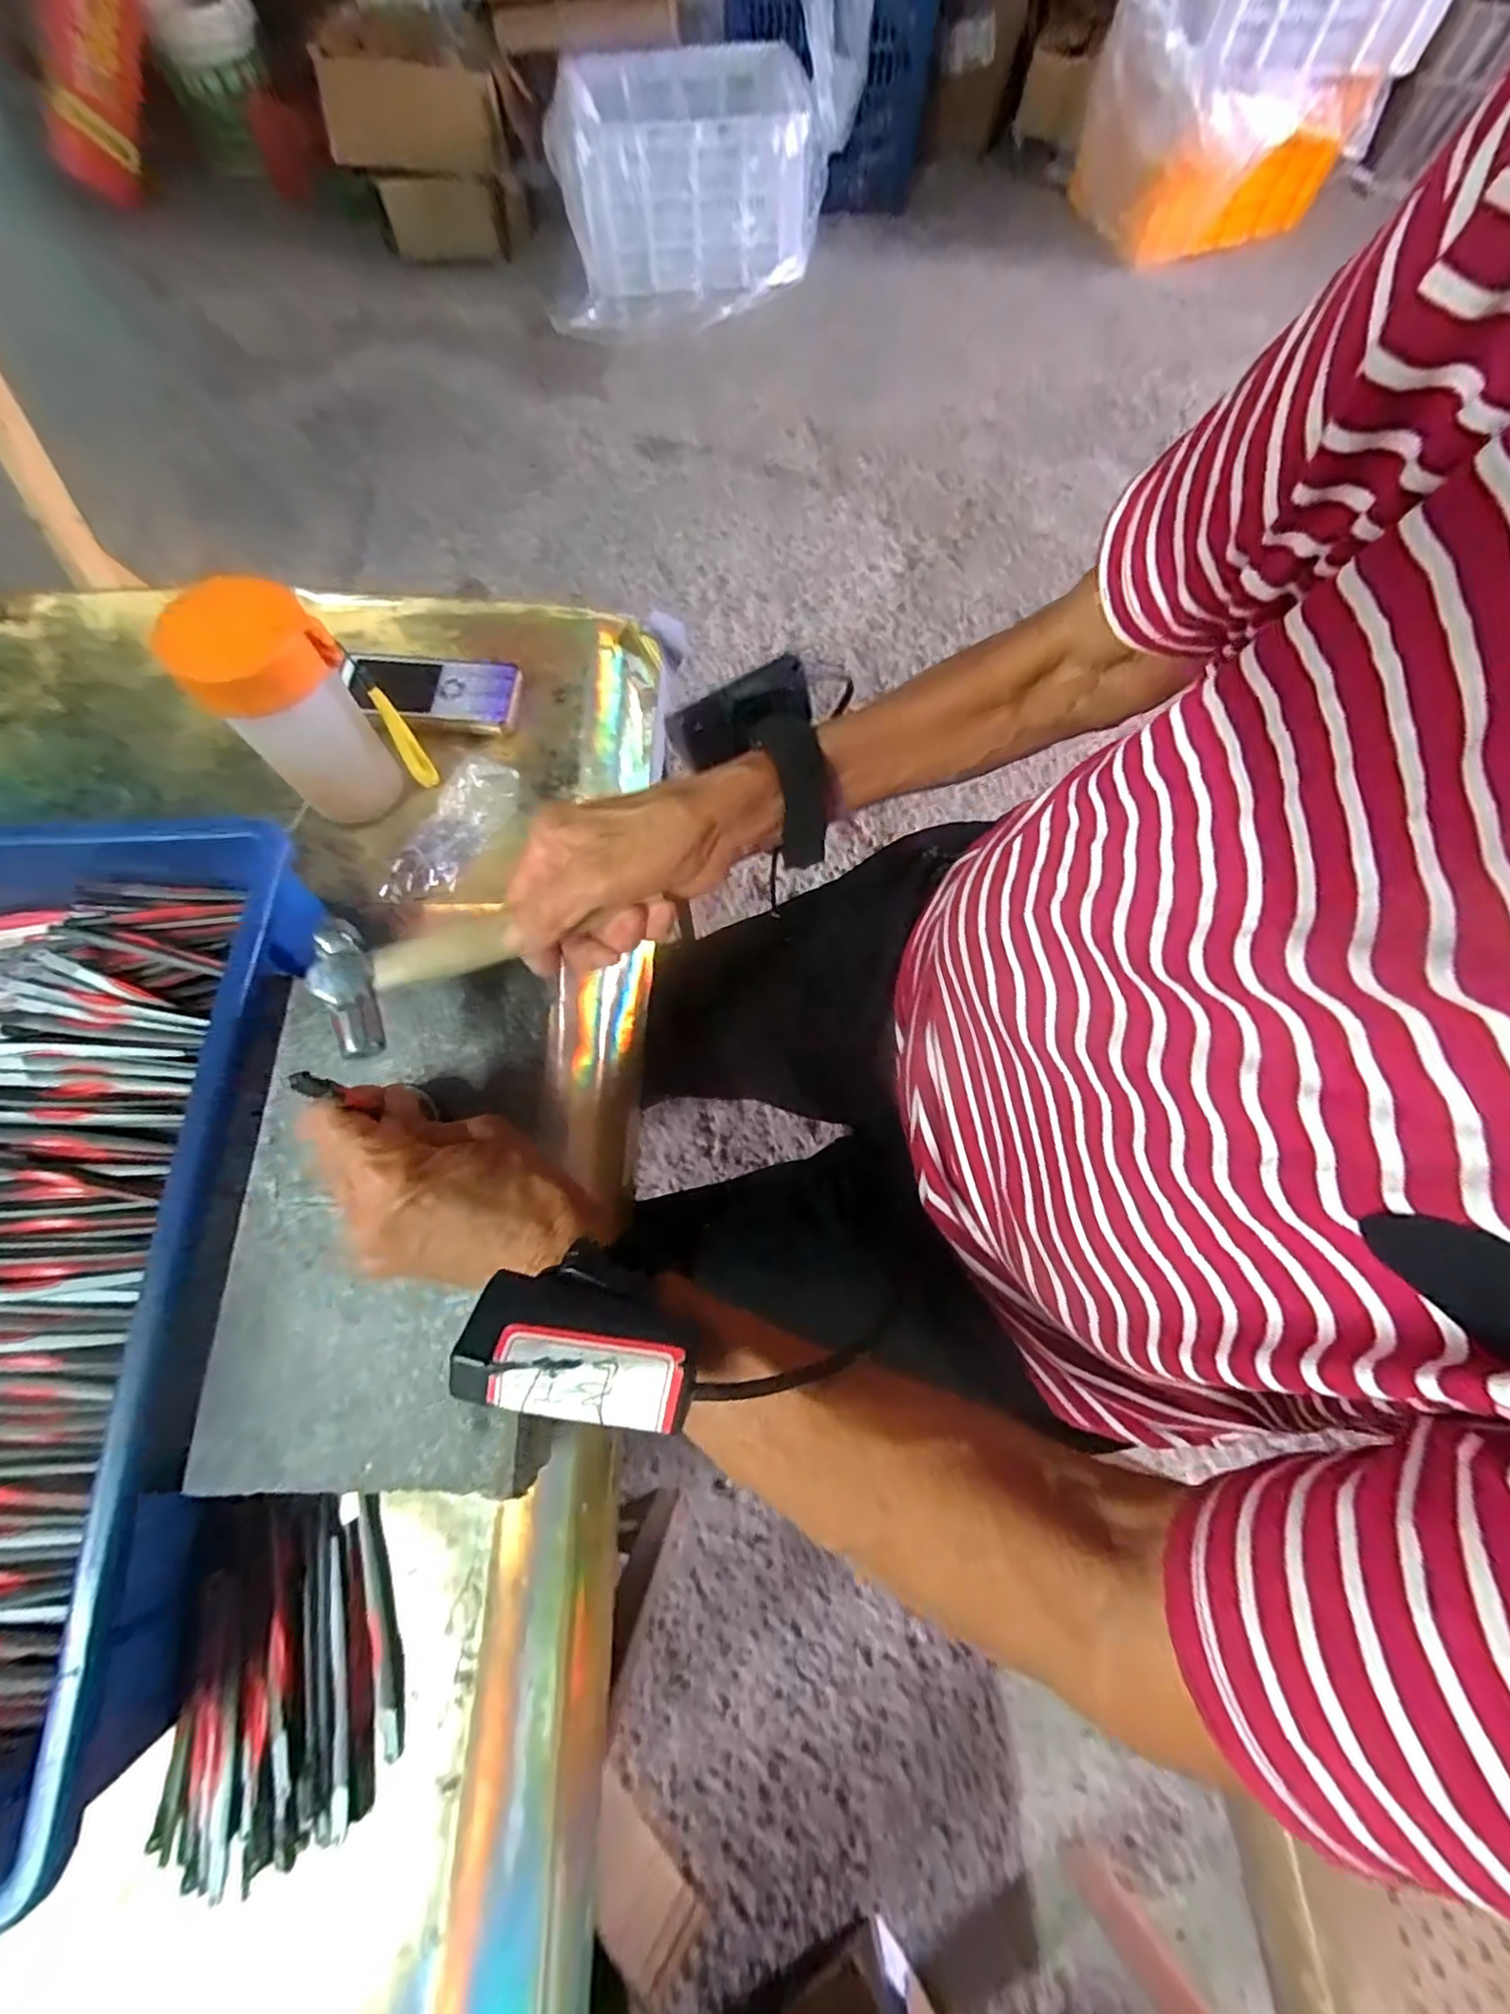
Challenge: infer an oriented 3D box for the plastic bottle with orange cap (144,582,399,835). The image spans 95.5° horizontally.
[{"bbox_3d":[-0.259,-0.167,0.394,0.071,0.145,0.054,-31,73,-13],"label":"plastic bottle with orange cap"}]

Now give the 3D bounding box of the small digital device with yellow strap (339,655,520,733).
[{"bbox_3d":[-0.225,-0.219,0.479,0.115,0.015,0.053,0,73,-6],"label":"small digital device with yellow strap"}]

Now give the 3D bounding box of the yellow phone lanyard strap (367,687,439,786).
[{"bbox_3d":[-0.218,-0.165,0.429,0.014,0.079,0.009,-34,73,-12],"label":"yellow phone lanyard strap"}]

